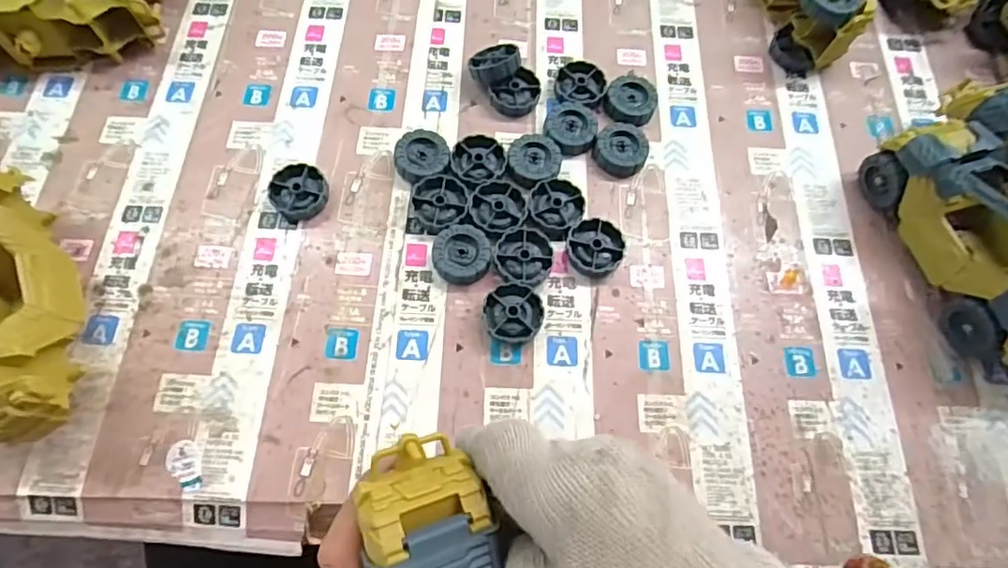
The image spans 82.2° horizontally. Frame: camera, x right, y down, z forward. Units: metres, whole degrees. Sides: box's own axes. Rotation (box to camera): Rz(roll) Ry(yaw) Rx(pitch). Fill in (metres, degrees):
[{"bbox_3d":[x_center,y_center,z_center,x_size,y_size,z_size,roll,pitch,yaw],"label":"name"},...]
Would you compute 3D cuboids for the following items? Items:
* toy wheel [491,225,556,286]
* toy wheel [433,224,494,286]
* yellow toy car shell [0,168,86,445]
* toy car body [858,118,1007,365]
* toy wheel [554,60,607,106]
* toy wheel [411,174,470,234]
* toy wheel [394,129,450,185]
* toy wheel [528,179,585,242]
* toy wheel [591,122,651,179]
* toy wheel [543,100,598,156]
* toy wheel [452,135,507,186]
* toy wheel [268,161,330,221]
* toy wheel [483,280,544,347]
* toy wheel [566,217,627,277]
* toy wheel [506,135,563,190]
[{"bbox_3d":[0.013,-0.018,0.388,0.038,0.012,0.041,0,69,0],"label":"toy wheel"},{"bbox_3d":[-0.028,-0.019,0.384,0.037,0.013,0.039,0,69,0],"label":"toy wheel"},{"bbox_3d":[-0.289,0.010,0.344,0.063,0.061,0.168,-26,71,-10],"label":"yellow toy car shell"},{"bbox_3d":[0.309,-0.026,0.359,0.072,0.082,0.167,-14,70,-6],"label":"toy car body"},{"bbox_3d":[0.057,-0.151,0.439,0.037,0.013,0.038,0,69,0],"label":"toy wheel"},{"bbox_3d":[-0.043,-0.054,0.394,0.037,0.010,0.040,0,69,0],"label":"toy wheel"},{"bbox_3d":[-0.057,-0.089,0.406,0.037,0.014,0.036,0,69,0],"label":"toy wheel"},{"bbox_3d":[0.036,-0.051,0.399,0.037,0.012,0.042,3,69,1],"label":"toy wheel"},{"bbox_3d":[0.086,-0.098,0.420,0.041,0.015,0.039,0,69,0],"label":"toy wheel"},{"bbox_3d":[0.049,-0.114,0.422,0.038,0.013,0.038,0,69,0],"label":"toy wheel"},{"bbox_3d":[-0.017,-0.086,0.412,0.037,0.012,0.037,0,69,0],"label":"toy wheel"},{"bbox_3d":[-0.141,-0.063,0.397,0.038,0.012,0.042,-14,70,-6],"label":"toy wheel"},{"bbox_3d":[0.006,0.019,0.372,0.038,0.012,0.038,0,69,0],"label":"toy wheel"},{"bbox_3d":[0.062,-0.024,0.393,0.039,0.014,0.038,0,69,0],"label":"toy wheel"},{"bbox_3d":[0.022,-0.084,0.411,0.037,0.013,0.042,7,69,2],"label":"toy wheel"}]

